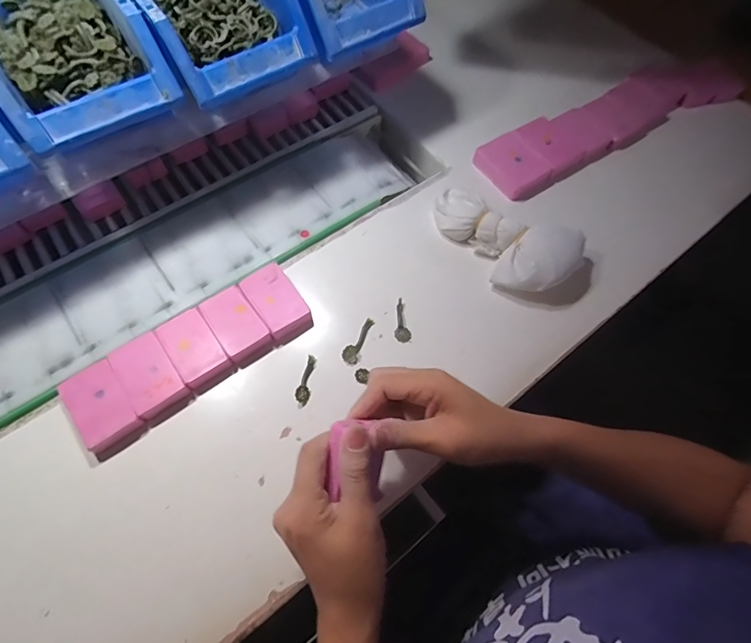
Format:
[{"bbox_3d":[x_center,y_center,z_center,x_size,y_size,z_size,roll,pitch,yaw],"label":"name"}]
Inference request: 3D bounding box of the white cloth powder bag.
[{"bbox_3d":[0.139,-0.097,0.445,0.091,0.054,0.159,-39,73,-18],"label":"white cloth powder bag"}]

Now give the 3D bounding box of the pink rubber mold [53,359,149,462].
[{"bbox_3d":[-0.240,0.076,0.361,0.045,0.017,0.076,-35,71,-16],"label":"pink rubber mold"}]

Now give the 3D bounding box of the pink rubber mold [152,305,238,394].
[{"bbox_3d":[-0.171,0.027,0.388,0.043,0.016,0.073,-34,71,-16],"label":"pink rubber mold"}]

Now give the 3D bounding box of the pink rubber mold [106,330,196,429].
[{"bbox_3d":[-0.206,0.051,0.375,0.045,0.014,0.078,-33,71,-16],"label":"pink rubber mold"}]

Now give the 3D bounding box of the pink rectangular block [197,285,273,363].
[{"bbox_3d":[-0.136,0.002,0.400,0.042,0.015,0.068,-34,71,-16],"label":"pink rectangular block"}]

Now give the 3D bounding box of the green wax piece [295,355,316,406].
[{"bbox_3d":[-0.064,0.054,0.385,0.012,0.010,0.046,13,66,4],"label":"green wax piece"}]

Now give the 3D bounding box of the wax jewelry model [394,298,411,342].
[{"bbox_3d":[0.026,0.000,0.420,0.015,0.008,0.045,-6,66,-5],"label":"wax jewelry model"}]

